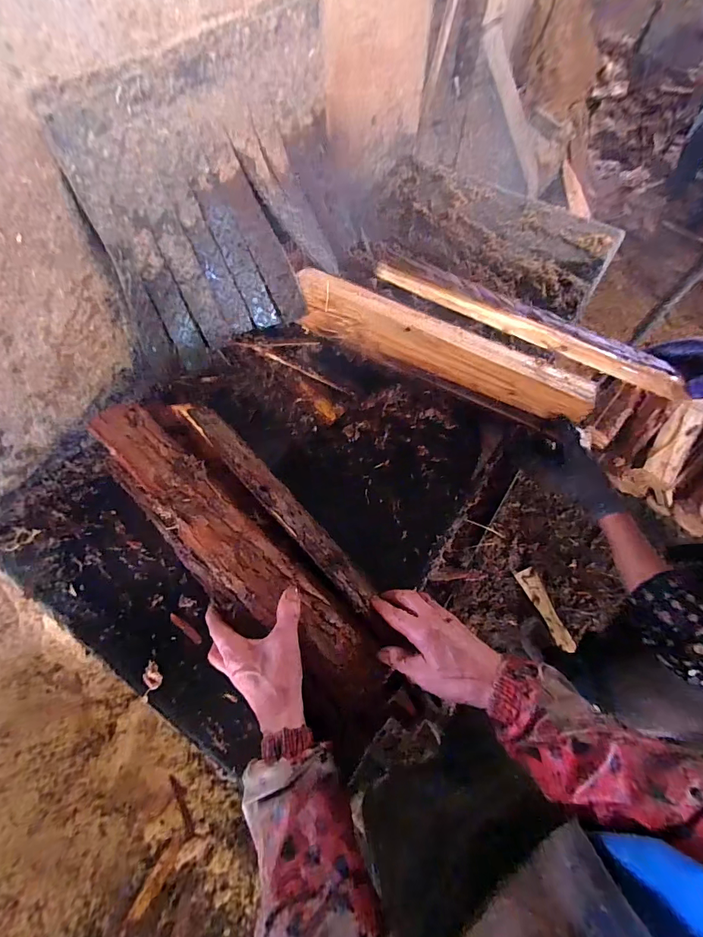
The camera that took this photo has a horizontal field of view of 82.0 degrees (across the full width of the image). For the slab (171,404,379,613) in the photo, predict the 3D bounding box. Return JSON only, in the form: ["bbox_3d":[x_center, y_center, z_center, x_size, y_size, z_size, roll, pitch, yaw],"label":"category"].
[{"bbox_3d":[-0.097,0.040,0.527,0.040,0.043,0.372,-41,75,-17],"label":"slab"}]

